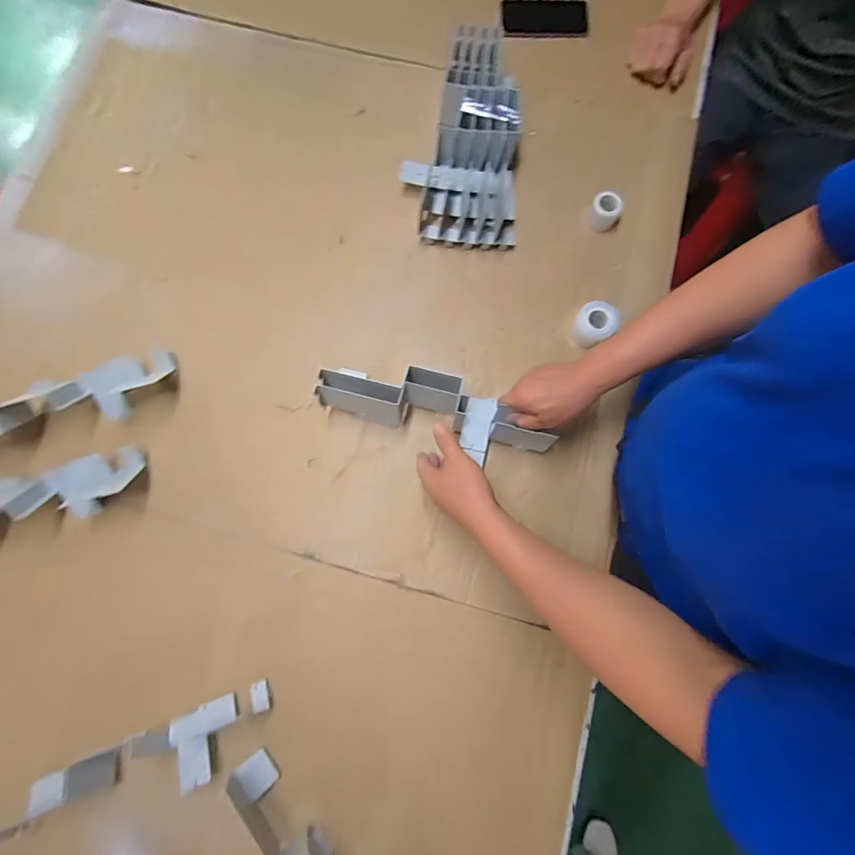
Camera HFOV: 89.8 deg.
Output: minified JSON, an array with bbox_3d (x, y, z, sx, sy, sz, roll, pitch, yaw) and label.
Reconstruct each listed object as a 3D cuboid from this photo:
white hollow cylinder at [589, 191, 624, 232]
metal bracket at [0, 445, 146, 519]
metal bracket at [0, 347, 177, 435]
[{"bbox_3d":[0.283,-0.344,0.683,0.045,0.040,0.043,0,79,0],"label":"white hollow cylinder"},{"bbox_3d":[-0.544,0.098,0.576,0.305,0.064,0.080,-16,80,-3],"label":"metal bracket"},{"bbox_3d":[-0.527,-0.043,0.609,0.312,0.069,0.094,-21,80,-4],"label":"metal bracket"}]

